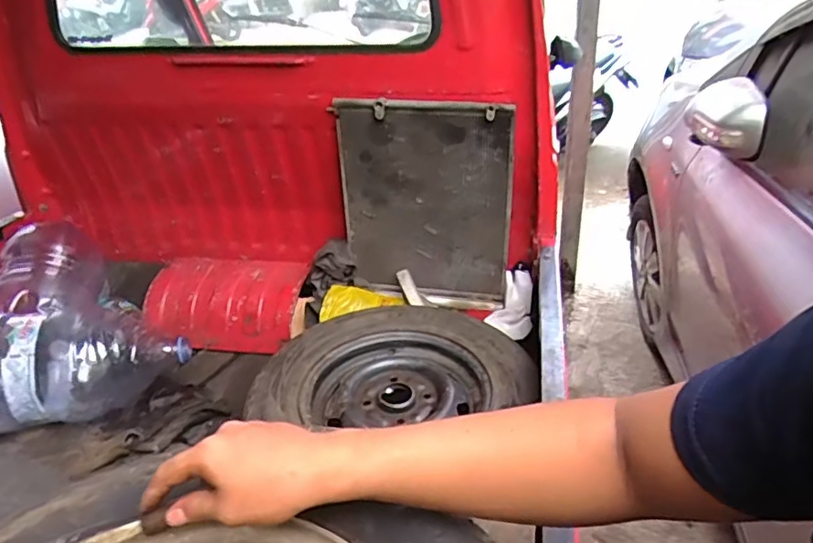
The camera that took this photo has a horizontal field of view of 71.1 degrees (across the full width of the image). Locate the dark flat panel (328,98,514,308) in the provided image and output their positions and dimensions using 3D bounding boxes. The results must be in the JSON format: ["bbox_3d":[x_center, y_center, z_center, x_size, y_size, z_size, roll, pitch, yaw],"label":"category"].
[{"bbox_3d":[0.039,-0.147,1.336,0.398,0.500,0.041,5,31,12],"label":"dark flat panel"}]

